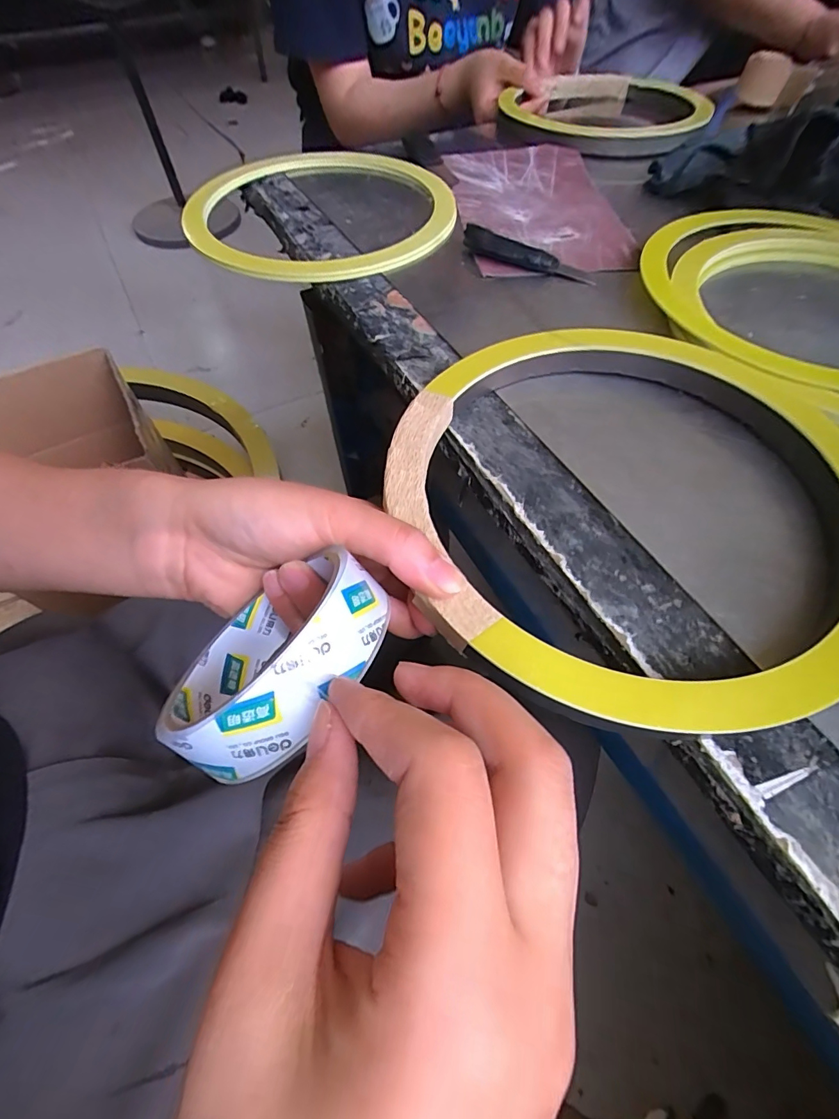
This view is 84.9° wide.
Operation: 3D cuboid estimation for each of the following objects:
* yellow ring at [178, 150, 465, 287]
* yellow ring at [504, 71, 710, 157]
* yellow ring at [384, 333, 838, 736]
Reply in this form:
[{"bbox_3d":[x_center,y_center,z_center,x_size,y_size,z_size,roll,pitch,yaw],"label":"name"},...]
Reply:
[{"bbox_3d":[-0.079,-0.295,0.386,0.211,0.017,0.211,0,58,0],"label":"yellow ring"},{"bbox_3d":[0.202,-0.483,0.494,0.222,0.017,0.188,-5,58,-4],"label":"yellow ring"},{"bbox_3d":[0.100,-0.034,0.220,0.222,0.017,0.224,0,58,0],"label":"yellow ring"}]

